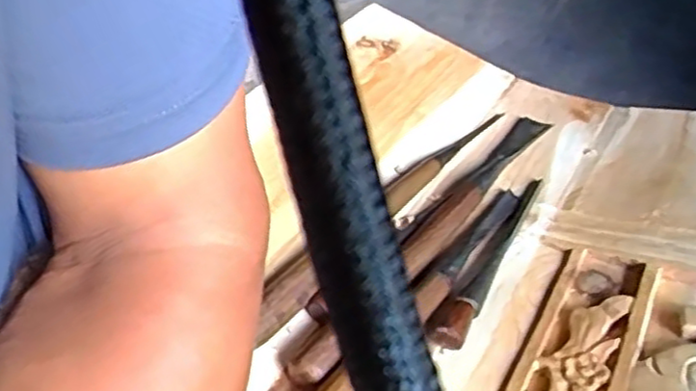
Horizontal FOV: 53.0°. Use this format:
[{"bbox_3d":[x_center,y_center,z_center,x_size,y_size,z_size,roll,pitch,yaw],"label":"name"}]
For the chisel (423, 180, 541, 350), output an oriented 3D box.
[{"bbox_3d":[0.073,0.027,0.359,0.017,0.012,0.148,21,43,18],"label":"chisel"}]

